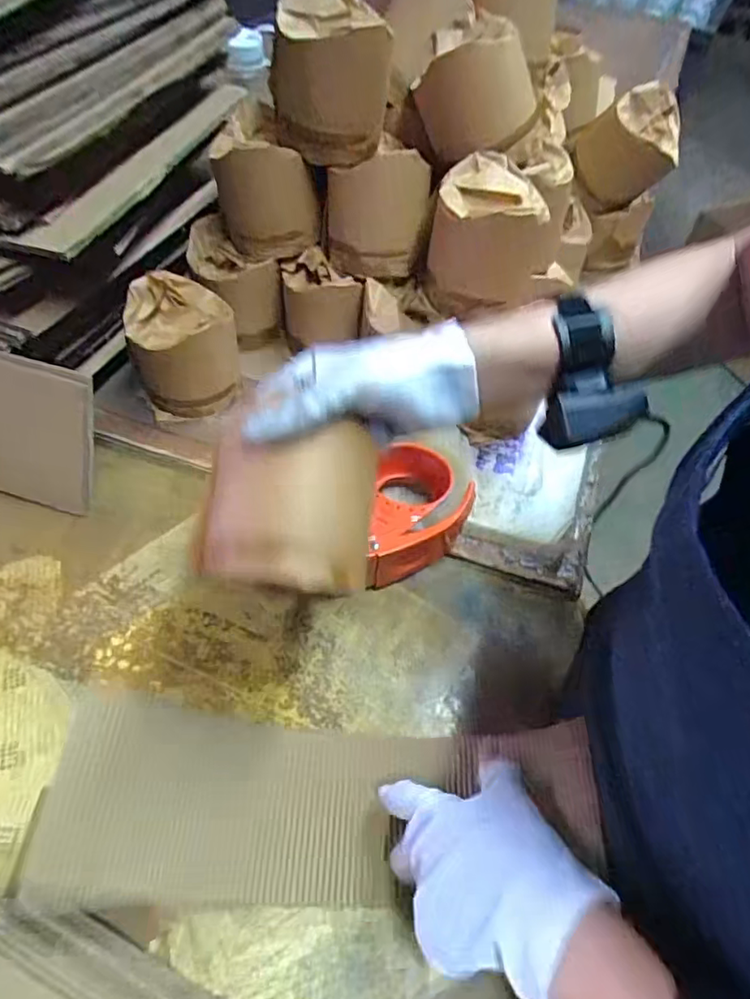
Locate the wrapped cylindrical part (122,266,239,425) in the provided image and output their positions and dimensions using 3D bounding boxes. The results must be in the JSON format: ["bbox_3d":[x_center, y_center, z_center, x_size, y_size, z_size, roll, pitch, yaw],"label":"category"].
[{"bbox_3d":[-0.199,-0.158,0.616,0.100,0.107,0.096,-9,56,-10],"label":"wrapped cylindrical part"}]

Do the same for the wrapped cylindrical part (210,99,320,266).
[{"bbox_3d":[-0.115,-0.328,0.622,0.099,0.124,0.101,-8,56,-9],"label":"wrapped cylindrical part"}]

